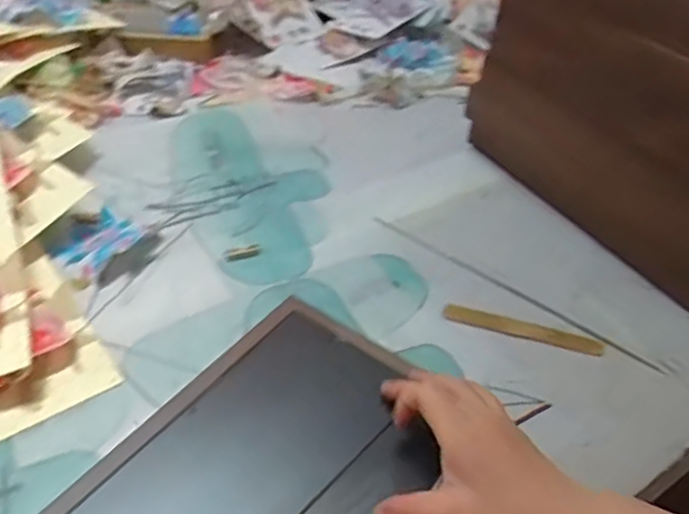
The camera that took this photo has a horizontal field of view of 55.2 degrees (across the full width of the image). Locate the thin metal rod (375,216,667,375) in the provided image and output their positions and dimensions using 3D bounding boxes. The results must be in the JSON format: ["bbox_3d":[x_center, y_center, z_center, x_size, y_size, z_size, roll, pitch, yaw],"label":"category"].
[{"bbox_3d":[0.155,0.027,0.634,0.309,0.008,0.011,32,48,25],"label":"thin metal rod"}]

